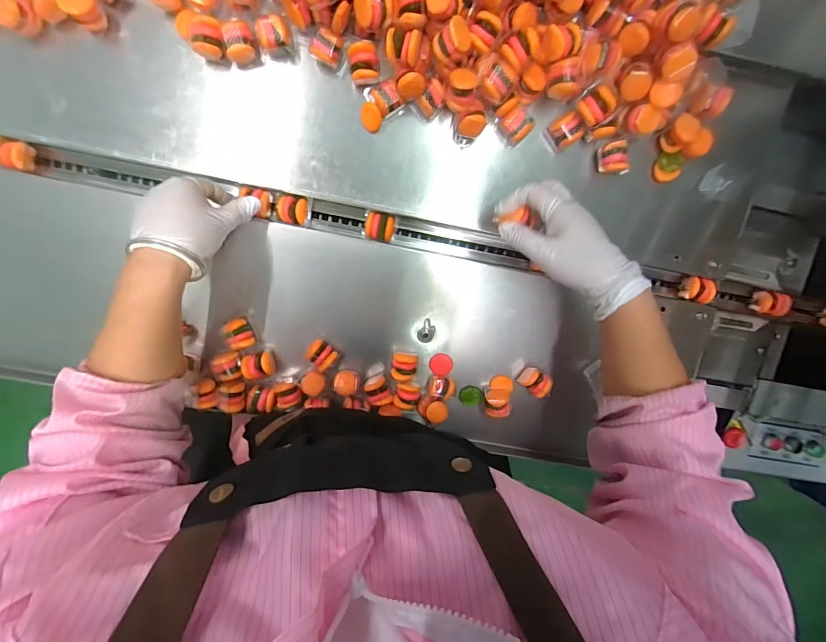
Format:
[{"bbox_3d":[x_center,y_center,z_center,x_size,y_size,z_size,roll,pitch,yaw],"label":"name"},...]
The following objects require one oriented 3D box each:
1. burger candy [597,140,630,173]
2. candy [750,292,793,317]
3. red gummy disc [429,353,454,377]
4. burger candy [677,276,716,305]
[{"bbox_3d":[0.226,-0.183,0.433,0.023,0.029,0.034,-16,97,3],"label":"burger candy"},{"bbox_3d":[0.469,-0.022,0.503,0.029,0.036,0.029,11,98,-1],"label":"candy"},{"bbox_3d":[0.035,0.055,0.490,0.029,0.007,0.028,-9,98,2],"label":"red gummy disc"},{"bbox_3d":[0.362,-0.040,0.492,0.028,0.030,0.031,9,98,0],"label":"burger candy"}]

